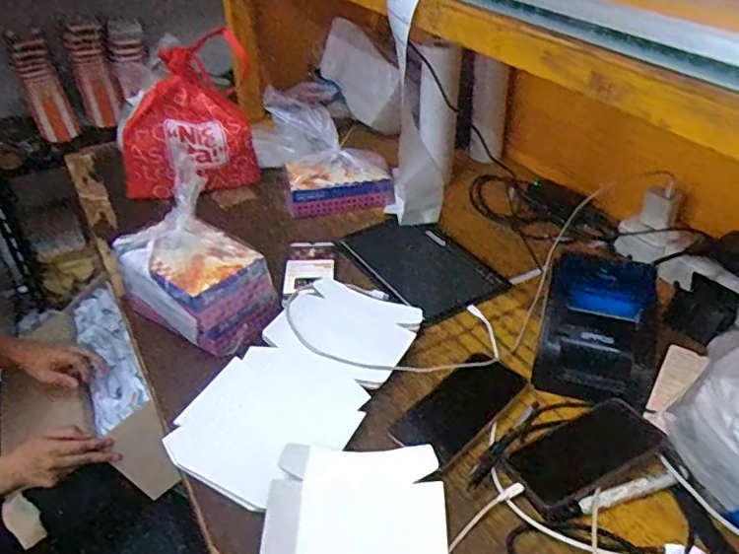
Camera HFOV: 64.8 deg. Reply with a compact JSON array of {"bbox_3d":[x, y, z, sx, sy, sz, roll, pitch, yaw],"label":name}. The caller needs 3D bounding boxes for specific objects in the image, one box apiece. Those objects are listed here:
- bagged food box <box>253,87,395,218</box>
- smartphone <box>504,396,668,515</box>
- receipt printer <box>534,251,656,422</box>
[{"bbox_3d":[-0.084,-0.225,1.051,0.215,0.145,0.198,-8,38,-9],"label":"bagged food box"},{"bbox_3d":[0.226,0.181,0.610,0.166,0.015,0.081,-23,36,-18],"label":"smartphone"},{"bbox_3d":[0.277,0.060,0.710,0.129,0.101,0.169,12,39,17],"label":"receipt printer"}]

